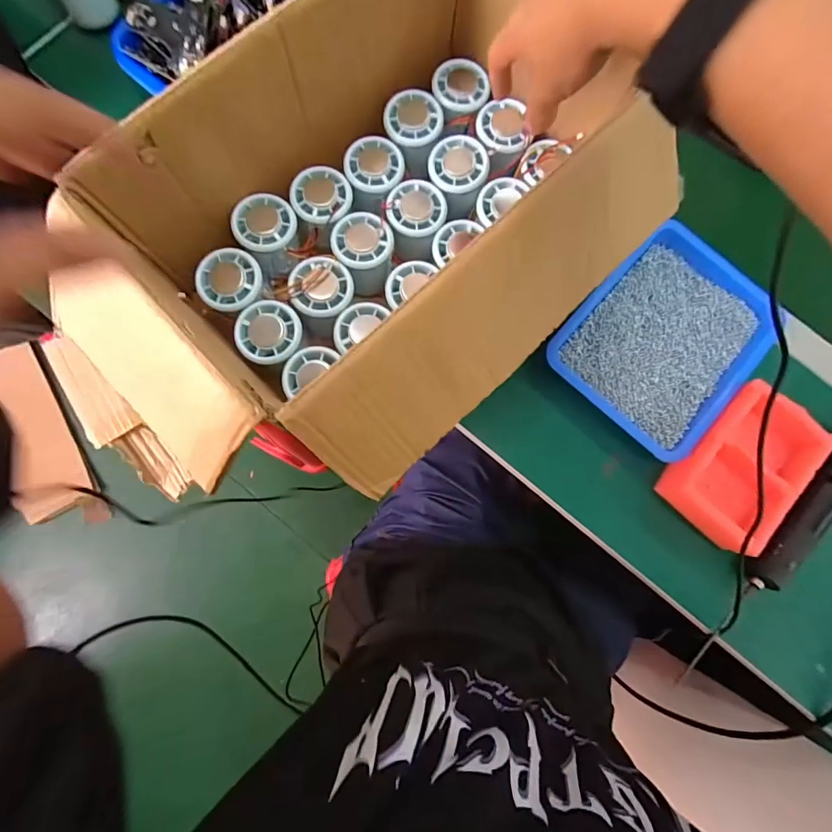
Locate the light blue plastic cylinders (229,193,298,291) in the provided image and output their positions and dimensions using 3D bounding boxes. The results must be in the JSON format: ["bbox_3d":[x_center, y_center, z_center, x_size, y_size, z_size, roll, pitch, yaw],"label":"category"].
[{"bbox_3d":[-0.136,-0.167,0.395,0.058,0.052,0.067,-18,82,-6],"label":"light blue plastic cylinders"}]

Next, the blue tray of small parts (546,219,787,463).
[{"bbox_3d":[0.260,-0.083,0.439,0.166,0.035,0.221,44,81,4],"label":"blue tray of small parts"}]

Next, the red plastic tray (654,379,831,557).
[{"bbox_3d":[0.320,0.048,0.403,0.094,0.035,0.149,45,81,4],"label":"red plastic tray"}]

